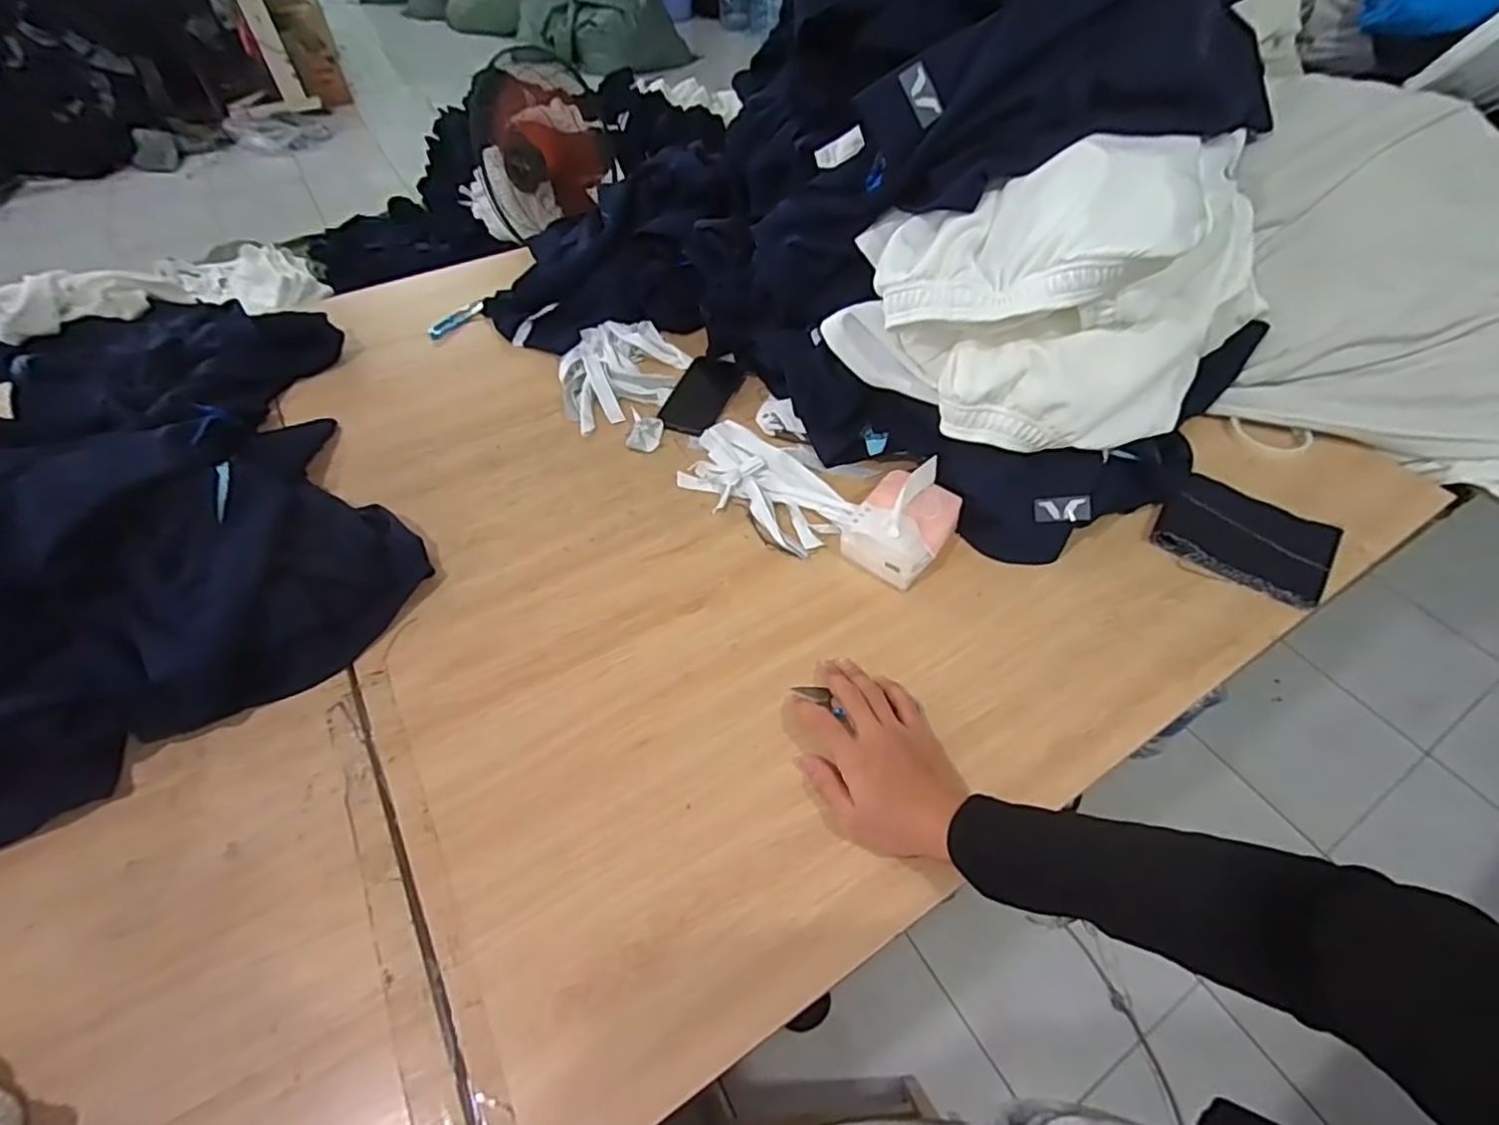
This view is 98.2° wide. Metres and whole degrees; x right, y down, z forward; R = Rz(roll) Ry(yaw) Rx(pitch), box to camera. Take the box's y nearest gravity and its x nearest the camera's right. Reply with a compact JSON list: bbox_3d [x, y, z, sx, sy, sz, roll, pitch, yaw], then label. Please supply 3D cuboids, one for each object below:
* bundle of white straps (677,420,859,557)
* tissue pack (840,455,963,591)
[{"bbox_3d":[0.017,-0.096,0.802,0.243,0.018,0.122,37,60,26],"label":"bundle of white straps"},{"bbox_3d":[0.175,-0.048,0.734,0.097,0.072,0.127,31,57,22],"label":"tissue pack"}]

